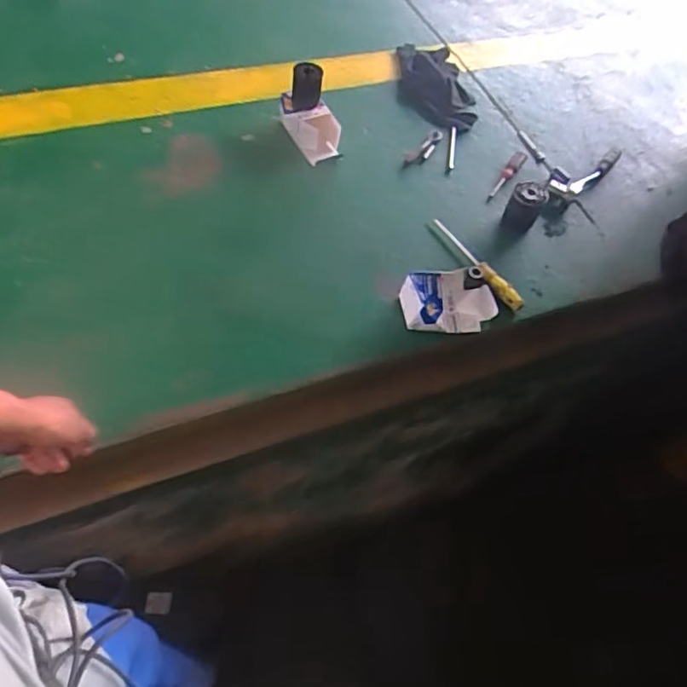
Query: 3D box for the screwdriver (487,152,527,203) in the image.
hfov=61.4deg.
[{"bbox_3d":[0.355,-0.367,1.263,0.028,0.017,0.173,32,61,14],"label":"screwdriver"}]

